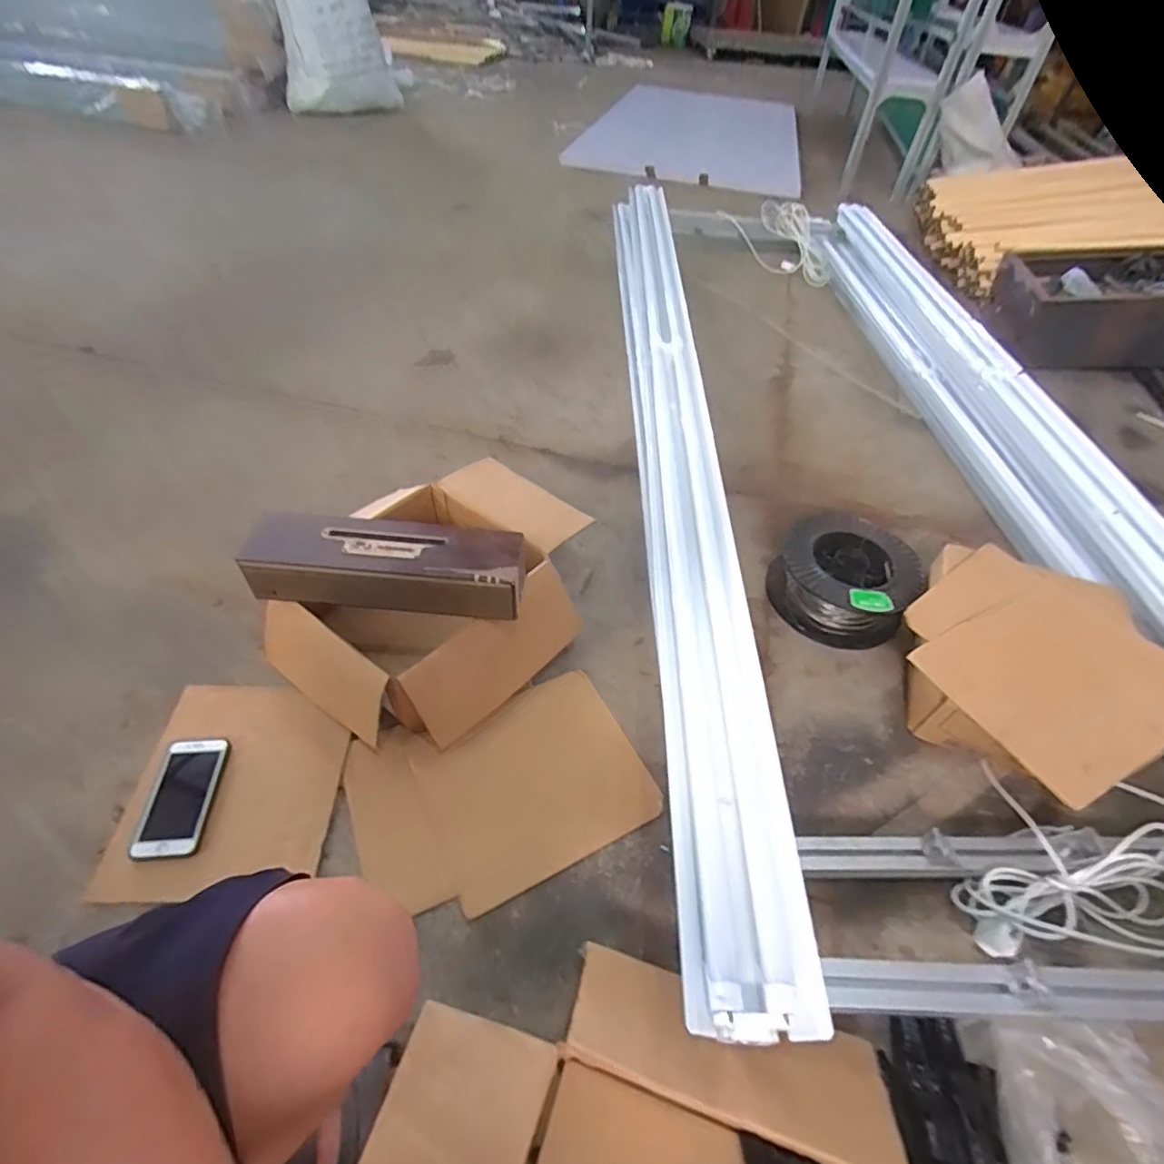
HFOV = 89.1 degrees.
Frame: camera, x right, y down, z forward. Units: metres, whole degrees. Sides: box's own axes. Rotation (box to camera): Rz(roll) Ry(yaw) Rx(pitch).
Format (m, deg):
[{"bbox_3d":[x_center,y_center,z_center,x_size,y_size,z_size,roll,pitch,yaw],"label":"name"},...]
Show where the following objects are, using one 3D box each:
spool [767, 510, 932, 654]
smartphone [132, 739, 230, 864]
[{"bbox_3d":[0.453,-0.004,1.029,0.222,0.109,0.204,3,48,-3],"label":"spool"},{"bbox_3d":[-0.536,0.287,0.791,0.086,0.014,0.158,-4,48,-8],"label":"smartphone"}]

